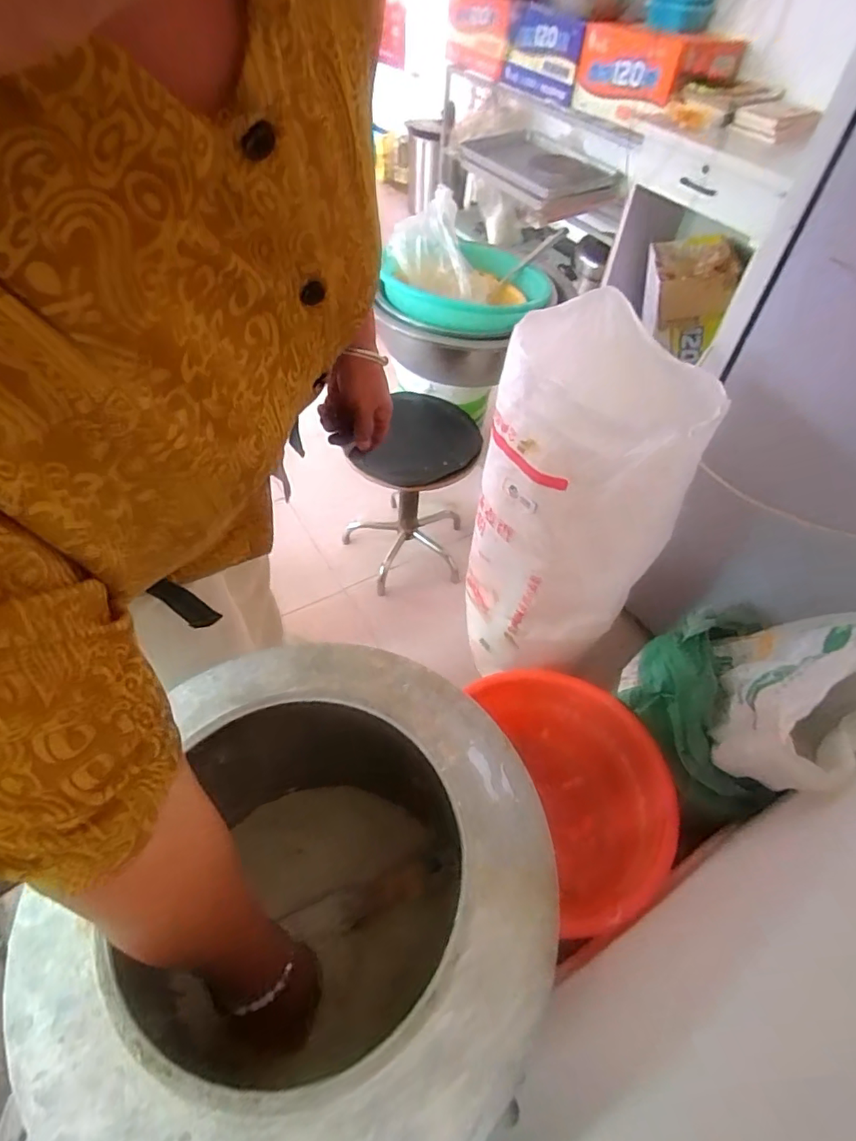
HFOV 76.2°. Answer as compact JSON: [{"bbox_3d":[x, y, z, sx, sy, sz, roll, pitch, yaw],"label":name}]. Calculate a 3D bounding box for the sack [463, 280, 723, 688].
[{"bbox_3d":[0.264,-0.110,1.017,0.314,0.630,0.337,22,53,12],"label":"sack"}]

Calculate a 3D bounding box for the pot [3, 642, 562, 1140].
[{"bbox_3d":[-0.091,0.302,0.493,0.323,0.353,0.345,22,53,13],"label":"pot"}]

